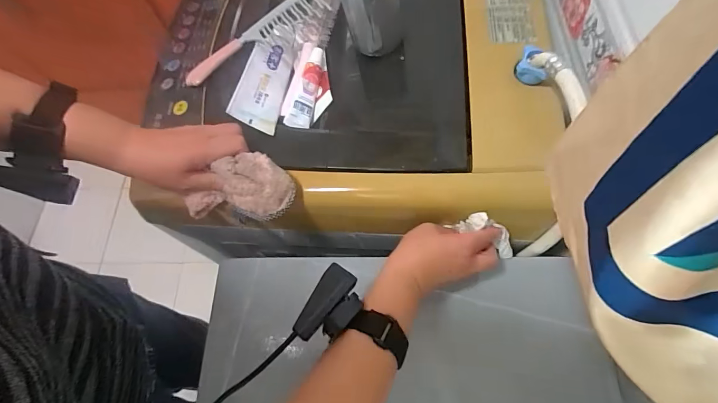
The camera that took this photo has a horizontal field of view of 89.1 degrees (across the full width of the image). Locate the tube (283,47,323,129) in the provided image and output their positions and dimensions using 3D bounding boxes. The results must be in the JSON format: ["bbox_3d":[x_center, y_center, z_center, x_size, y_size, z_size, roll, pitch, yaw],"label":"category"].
[{"bbox_3d":[-0.065,-0.145,0.464,0.027,0.028,0.110,14,83,8],"label":"tube"}]

